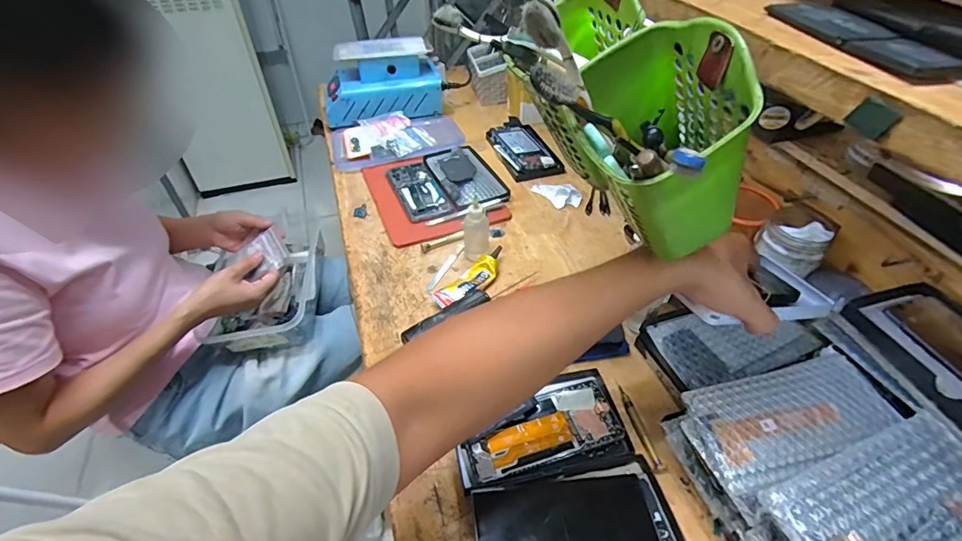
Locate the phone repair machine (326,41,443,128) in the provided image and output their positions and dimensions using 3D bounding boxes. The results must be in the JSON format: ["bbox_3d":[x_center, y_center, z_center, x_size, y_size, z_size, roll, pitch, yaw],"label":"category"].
[{"bbox_3d":[-0.209,-0.401,0.981,0.256,0.143,0.141,-14,46,-13],"label":"phone repair machine"}]

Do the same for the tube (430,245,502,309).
[{"bbox_3d":[-0.013,0.011,0.647,0.126,0.015,0.040,-34,53,-29],"label":"tube"}]

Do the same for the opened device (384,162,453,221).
[{"bbox_3d":[-0.112,-0.142,0.803,0.075,0.010,0.159,-18,47,-17],"label":"opened device"}]

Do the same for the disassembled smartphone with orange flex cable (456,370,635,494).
[{"bbox_3d":[0.061,0.167,0.486,0.177,0.011,0.096,-11,45,-11],"label":"disassembled smartphone with orange flex cable"}]

